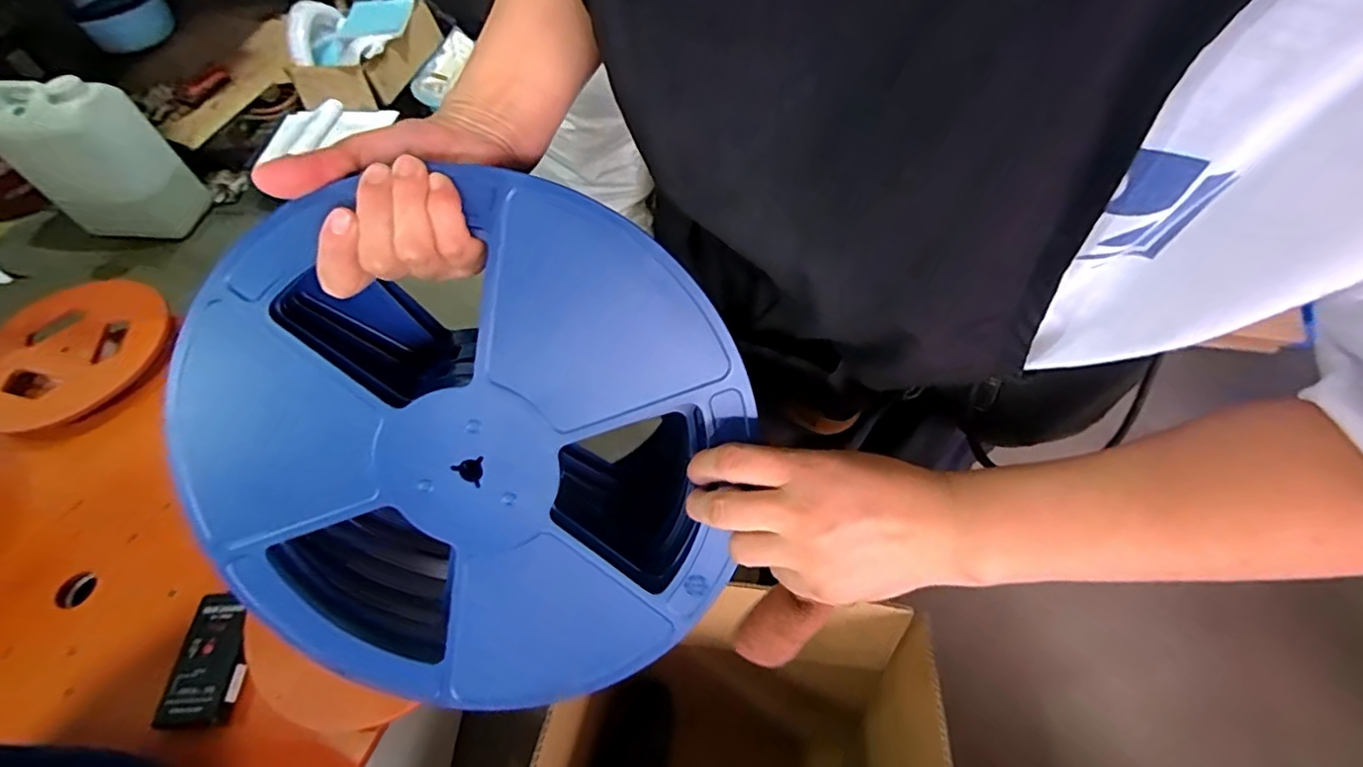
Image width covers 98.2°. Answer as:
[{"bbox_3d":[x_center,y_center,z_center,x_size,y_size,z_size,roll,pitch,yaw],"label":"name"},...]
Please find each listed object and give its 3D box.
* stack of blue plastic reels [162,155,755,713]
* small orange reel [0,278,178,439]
[{"bbox_3d":[-0.120,0.043,0.361,0.312,0.309,0.073,-15,13,0],"label":"stack of blue plastic reels"},{"bbox_3d":[-0.891,-0.043,0.864,0.229,0.045,0.263,22,61,17],"label":"small orange reel"}]

